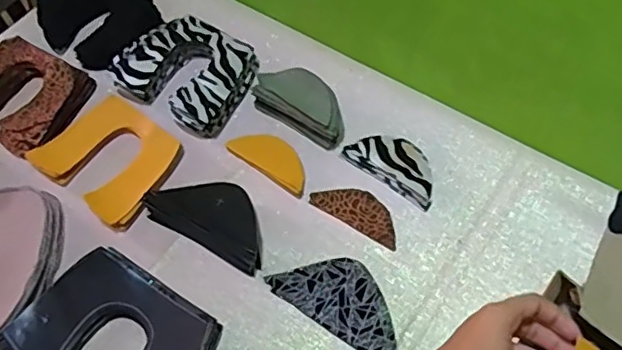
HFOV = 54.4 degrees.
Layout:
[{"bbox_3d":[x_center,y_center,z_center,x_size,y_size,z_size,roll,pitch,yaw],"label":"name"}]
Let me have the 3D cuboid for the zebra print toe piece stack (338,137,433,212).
[{"bbox_3d":[0.095,-0.013,0.680,0.111,0.016,0.055,33,67,22],"label":"zebra print toe piece stack"}]

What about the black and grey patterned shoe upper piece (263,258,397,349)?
[{"bbox_3d":[0.033,0.123,0.605,0.139,0.014,0.072,31,66,21],"label":"black and grey patterned shoe upper piece"}]

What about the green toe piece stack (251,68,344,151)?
[{"bbox_3d":[-0.009,-0.085,0.714,0.120,0.043,0.054,32,66,21],"label":"green toe piece stack"}]

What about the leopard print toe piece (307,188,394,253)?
[{"bbox_3d":[0.053,0.038,0.662,0.104,0.004,0.045,30,66,20],"label":"leopard print toe piece"}]

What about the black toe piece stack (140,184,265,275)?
[{"bbox_3d":[-0.104,0.042,0.656,0.142,0.021,0.072,26,64,19],"label":"black toe piece stack"}]

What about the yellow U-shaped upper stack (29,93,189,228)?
[{"bbox_3d":[-0.231,-0.022,0.698,0.162,0.019,0.122,33,67,22],"label":"yellow U-shaped upper stack"}]

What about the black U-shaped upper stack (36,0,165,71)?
[{"bbox_3d":[-0.294,-0.214,0.821,0.166,0.052,0.117,30,66,21],"label":"black U-shaped upper stack"}]

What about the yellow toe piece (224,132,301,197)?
[{"bbox_3d":[-0.043,-0.019,0.691,0.106,0.008,0.045,34,67,22],"label":"yellow toe piece"}]

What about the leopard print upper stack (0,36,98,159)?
[{"bbox_3d":[-0.373,-0.104,0.772,0.171,0.035,0.134,28,65,20],"label":"leopard print upper stack"}]

